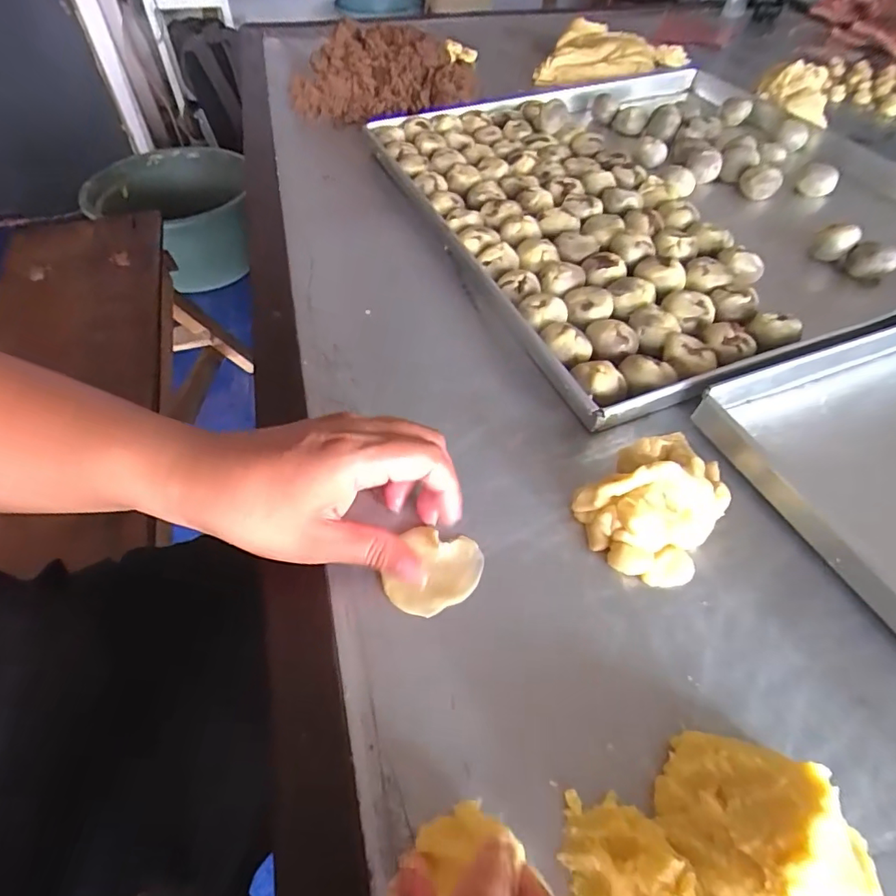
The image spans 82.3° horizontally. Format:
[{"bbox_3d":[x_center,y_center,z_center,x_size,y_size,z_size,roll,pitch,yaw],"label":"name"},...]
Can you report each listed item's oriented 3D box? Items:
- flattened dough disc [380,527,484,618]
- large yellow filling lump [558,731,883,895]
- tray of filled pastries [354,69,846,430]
[{"bbox_3d":[-0.007,0.071,0.293,0.048,0.007,0.051,1,50,-1],"label":"flattened dough disc"},{"bbox_3d":[0.101,0.163,0.191,0.096,0.051,0.104,4,50,2],"label":"large yellow filling lump"},{"bbox_3d":[0.211,-0.276,0.552,0.489,0.049,0.509,-20,54,-17],"label":"tray of filled pastries"}]

